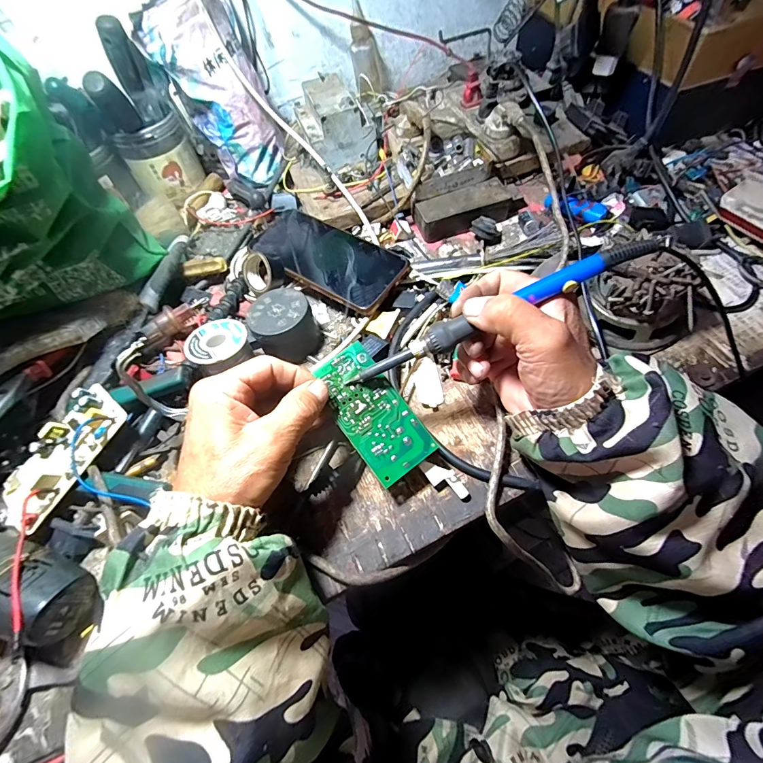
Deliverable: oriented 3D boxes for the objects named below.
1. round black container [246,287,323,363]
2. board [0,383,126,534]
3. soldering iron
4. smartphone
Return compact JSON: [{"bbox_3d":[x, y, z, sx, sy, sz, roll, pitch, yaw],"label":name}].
[{"bbox_3d":[-0.092,-0.054,0.371,0.058,0.043,0.063,-2,67,4],"label":"round black container"},{"bbox_3d":[-0.252,0.061,0.300,0.047,0.018,0.119,35,84,17],"label":"board"},{"bbox_3d":[0.073,-0.044,0.261,0.215,0.015,0.017,-25,64,13],"label":"soldering iron"},{"bbox_3d":[-0.064,-0.134,0.403,0.180,0.011,0.079,32,73,17],"label":"smartphone"}]

